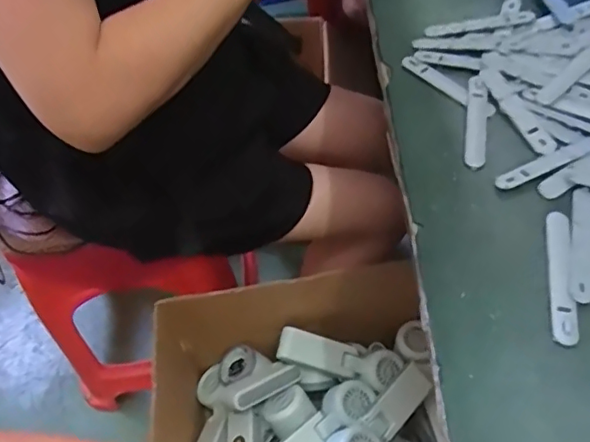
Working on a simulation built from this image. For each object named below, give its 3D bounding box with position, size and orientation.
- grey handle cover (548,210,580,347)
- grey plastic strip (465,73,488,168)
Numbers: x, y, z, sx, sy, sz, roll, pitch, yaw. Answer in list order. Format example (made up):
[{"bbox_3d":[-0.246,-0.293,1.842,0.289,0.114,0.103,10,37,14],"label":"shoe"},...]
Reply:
[{"bbox_3d":[0.175,0.034,0.373,0.016,0.004,0.097,8,57,10],"label":"grey handle cover"},{"bbox_3d":[0.146,-0.081,0.457,0.015,0.006,0.093,7,57,10],"label":"grey plastic strip"}]

